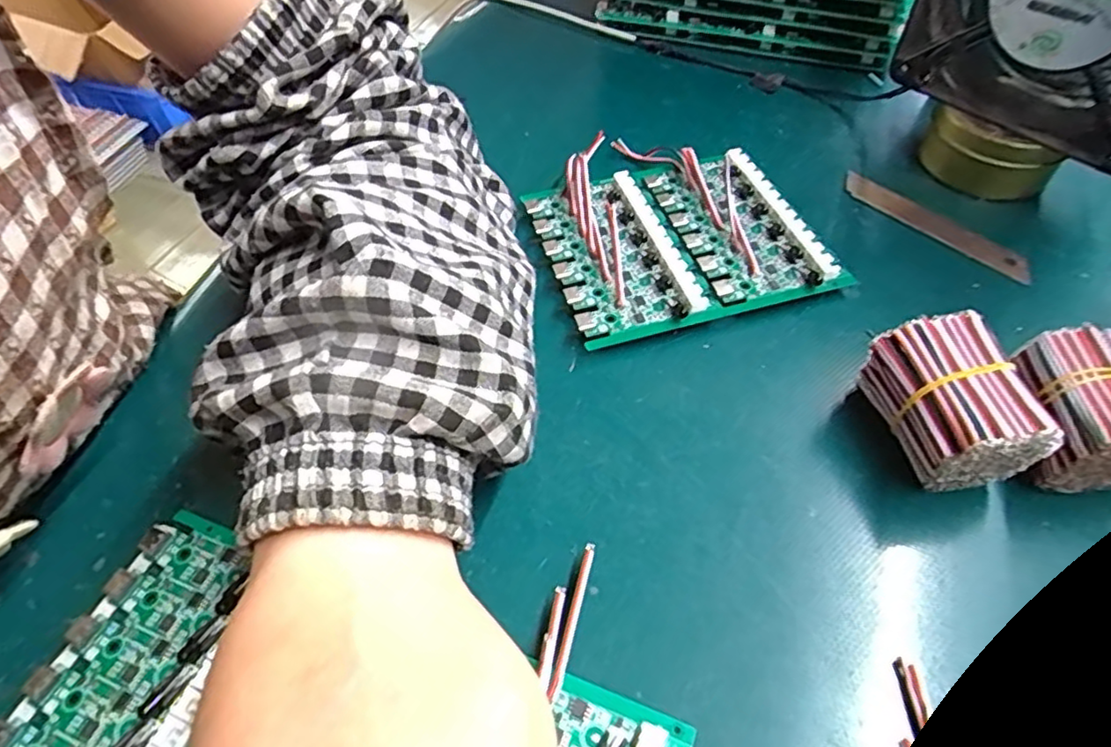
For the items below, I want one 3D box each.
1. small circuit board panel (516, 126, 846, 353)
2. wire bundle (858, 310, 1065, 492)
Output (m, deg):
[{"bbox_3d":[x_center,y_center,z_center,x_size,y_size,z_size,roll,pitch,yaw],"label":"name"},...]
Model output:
[{"bbox_3d":[0.053,-0.070,0.303,0.115,0.026,0.112,-15,54,-10],"label":"small circuit board panel"},{"bbox_3d":[0.134,0.013,0.224,0.032,0.048,0.052,-12,54,-8],"label":"wire bundle"}]

